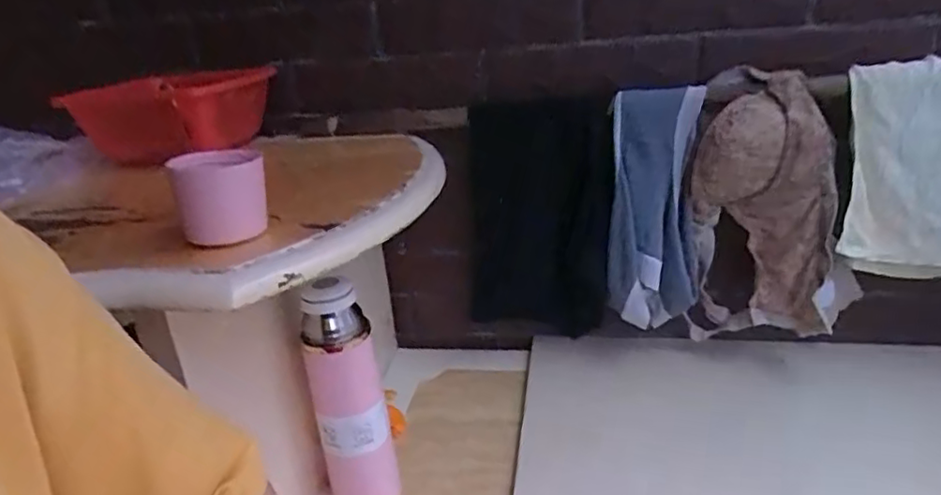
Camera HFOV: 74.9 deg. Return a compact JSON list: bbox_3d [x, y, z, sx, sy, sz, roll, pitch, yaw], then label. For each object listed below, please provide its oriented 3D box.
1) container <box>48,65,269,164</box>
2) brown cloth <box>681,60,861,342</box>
[{"bbox_3d":[-0.321,-0.145,0.666,0.173,0.079,0.109,0,23,13],"label":"container"},{"bbox_3d":[0.349,-0.040,0.716,0.183,0.315,0.095,-8,28,13],"label":"brown cloth"}]

